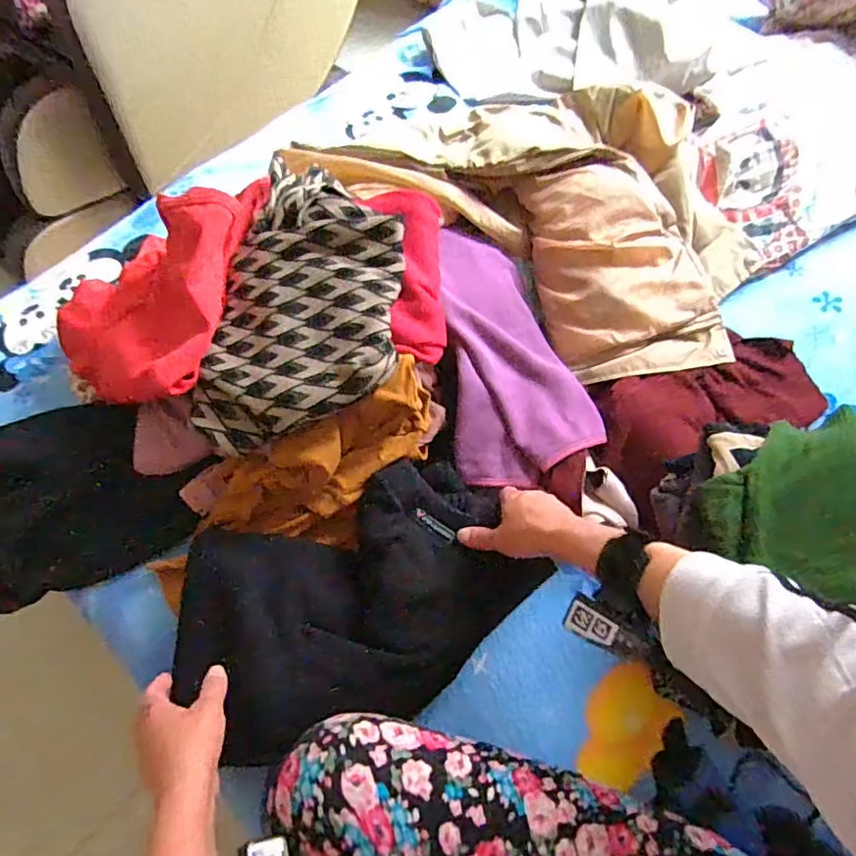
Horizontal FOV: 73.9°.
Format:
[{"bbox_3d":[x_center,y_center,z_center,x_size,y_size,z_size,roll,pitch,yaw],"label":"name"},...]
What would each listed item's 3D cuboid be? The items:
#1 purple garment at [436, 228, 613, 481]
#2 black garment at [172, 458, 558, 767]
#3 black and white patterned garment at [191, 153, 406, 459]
[{"bbox_3d":[0.094,-0.088,0.665,0.159,0.062,0.300,-11,75,-3],"label":"purple garment"},{"bbox_3d":[-0.072,0.176,0.586,0.353,0.054,0.219,-19,63,-7],"label":"black garment"},{"bbox_3d":[-0.123,-0.140,0.608,0.189,0.094,0.314,5,63,6],"label":"black and white patterned garment"}]

